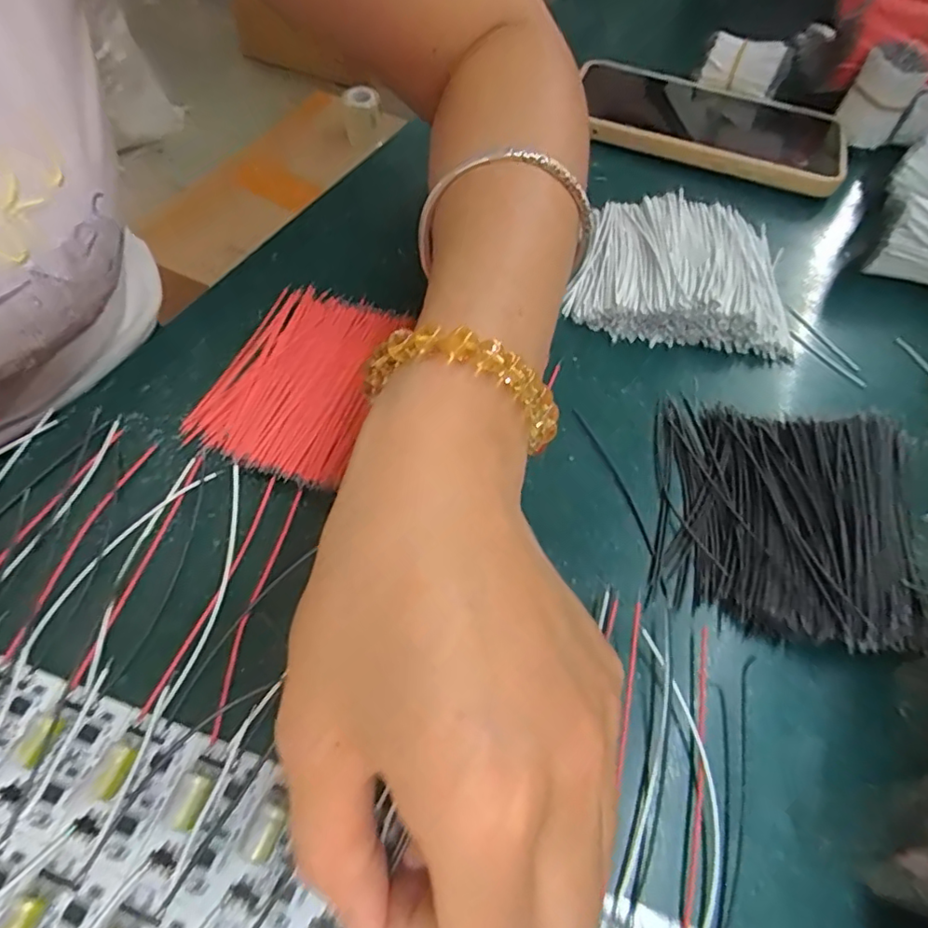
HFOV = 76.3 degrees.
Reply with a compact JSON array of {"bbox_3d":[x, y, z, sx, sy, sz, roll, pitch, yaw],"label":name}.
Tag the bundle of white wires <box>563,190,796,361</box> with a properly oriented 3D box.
[{"bbox_3d":[0.105,-0.096,0.284,0.097,0.017,0.088,10,57,2],"label":"bundle of white wires"}]

